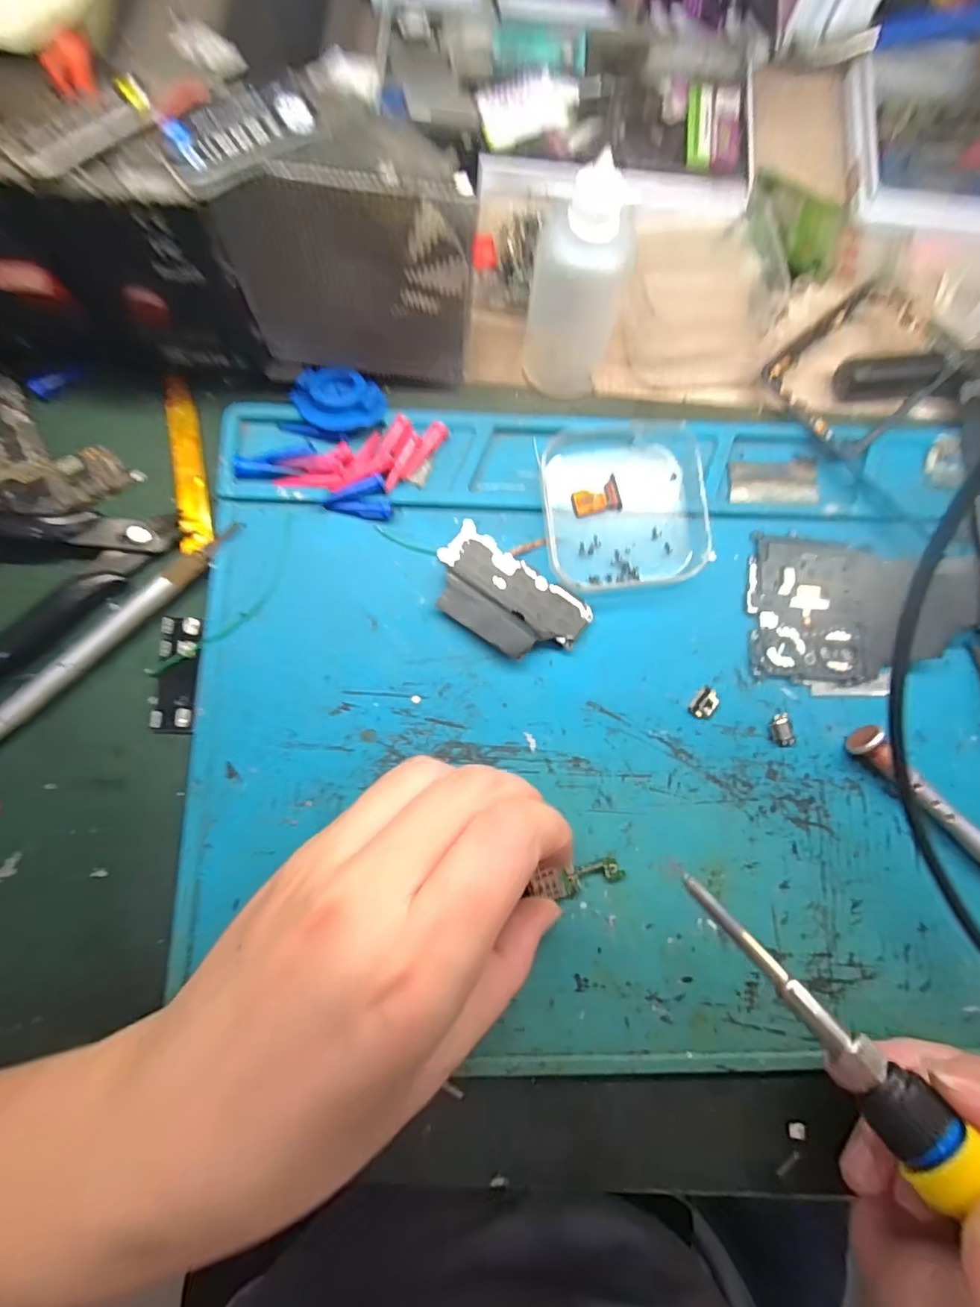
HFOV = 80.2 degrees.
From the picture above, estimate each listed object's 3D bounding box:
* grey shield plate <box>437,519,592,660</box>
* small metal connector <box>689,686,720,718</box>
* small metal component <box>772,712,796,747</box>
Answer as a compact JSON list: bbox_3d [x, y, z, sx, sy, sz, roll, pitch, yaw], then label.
[{"bbox_3d":[0.006,-0.021,0.229,0.061,0.009,0.035,36,81,3],"label":"grey shield plate"},{"bbox_3d":[0.084,0.020,0.228,0.009,0.004,0.012,44,82,5],"label":"small metal connector"},{"bbox_3d":[0.115,0.030,0.227,0.008,0.004,0.012,-7,81,-4],"label":"small metal component"}]

